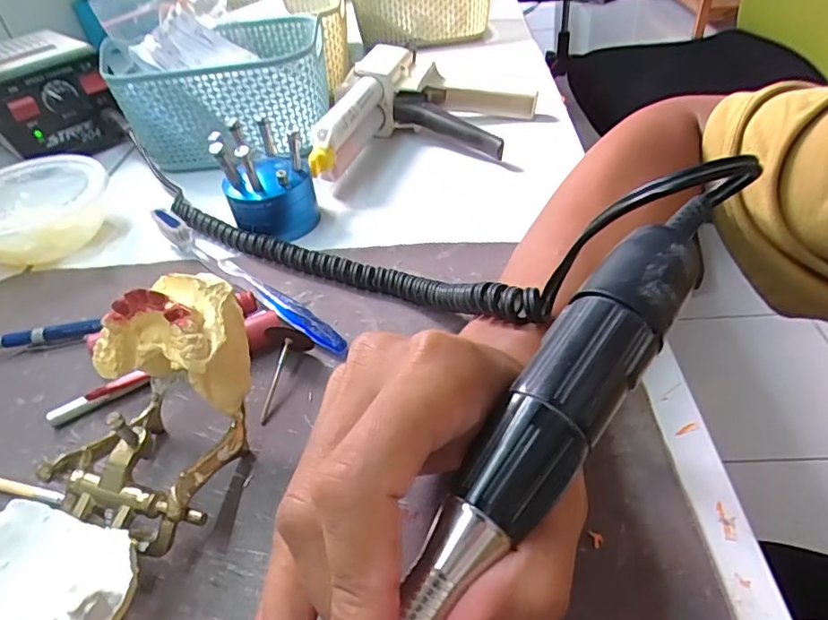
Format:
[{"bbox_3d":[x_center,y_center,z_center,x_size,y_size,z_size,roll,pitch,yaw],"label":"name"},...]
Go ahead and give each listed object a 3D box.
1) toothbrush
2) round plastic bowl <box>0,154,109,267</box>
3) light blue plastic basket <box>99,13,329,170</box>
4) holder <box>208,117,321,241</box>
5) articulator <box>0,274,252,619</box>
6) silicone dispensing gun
[{"bbox_3d":[-0.105,-0.020,0.328,0.181,0.022,0.011,29,53,32],"label":"toothbrush"},{"bbox_3d":[-0.269,-0.068,0.392,0.095,0.040,0.100,-3,42,3],"label":"round plastic bowl"},{"bbox_3d":[-0.158,-0.181,0.468,0.159,0.084,0.120,-12,42,-6],"label":"light blue plastic basket"},{"bbox_3d":[-0.100,-0.091,0.370,0.058,0.067,0.058,-17,43,-12],"label":"holder"},{"bbox_3d":[-0.115,0.061,0.200,0.069,0.077,0.145,3,43,11],"label":"articulator"},{"bbox_3d":[0.008,-0.150,0.435,0.154,0.060,0.164,6,44,13],"label":"silicone dispensing gun"}]

